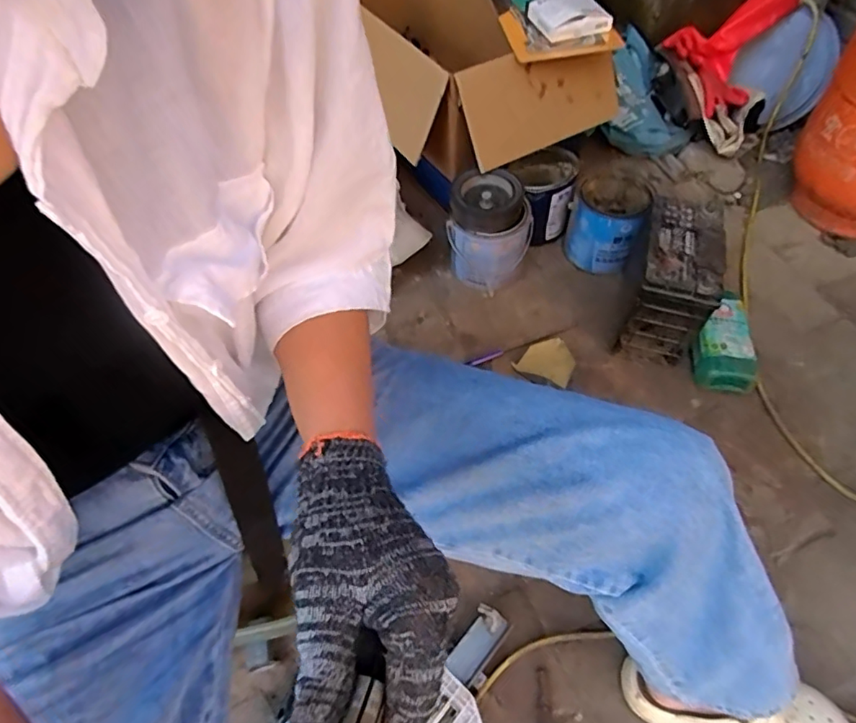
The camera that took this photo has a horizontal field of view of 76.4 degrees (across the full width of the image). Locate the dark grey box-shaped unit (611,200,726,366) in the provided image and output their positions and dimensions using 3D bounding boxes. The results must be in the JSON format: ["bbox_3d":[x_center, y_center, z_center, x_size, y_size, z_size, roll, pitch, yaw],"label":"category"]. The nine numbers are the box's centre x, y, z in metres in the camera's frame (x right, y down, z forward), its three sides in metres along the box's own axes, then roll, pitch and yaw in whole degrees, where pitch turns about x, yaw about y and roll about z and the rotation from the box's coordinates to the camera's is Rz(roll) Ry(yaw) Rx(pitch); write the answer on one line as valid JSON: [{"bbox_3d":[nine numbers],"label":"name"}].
[{"bbox_3d":[0.449,-0.139,1.018,0.123,0.212,0.229,15,56,14],"label":"dark grey box-shaped unit"}]

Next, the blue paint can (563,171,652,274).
[{"bbox_3d":[0.377,-0.295,1.152,0.140,0.156,0.175,18,57,16],"label":"blue paint can"}]

